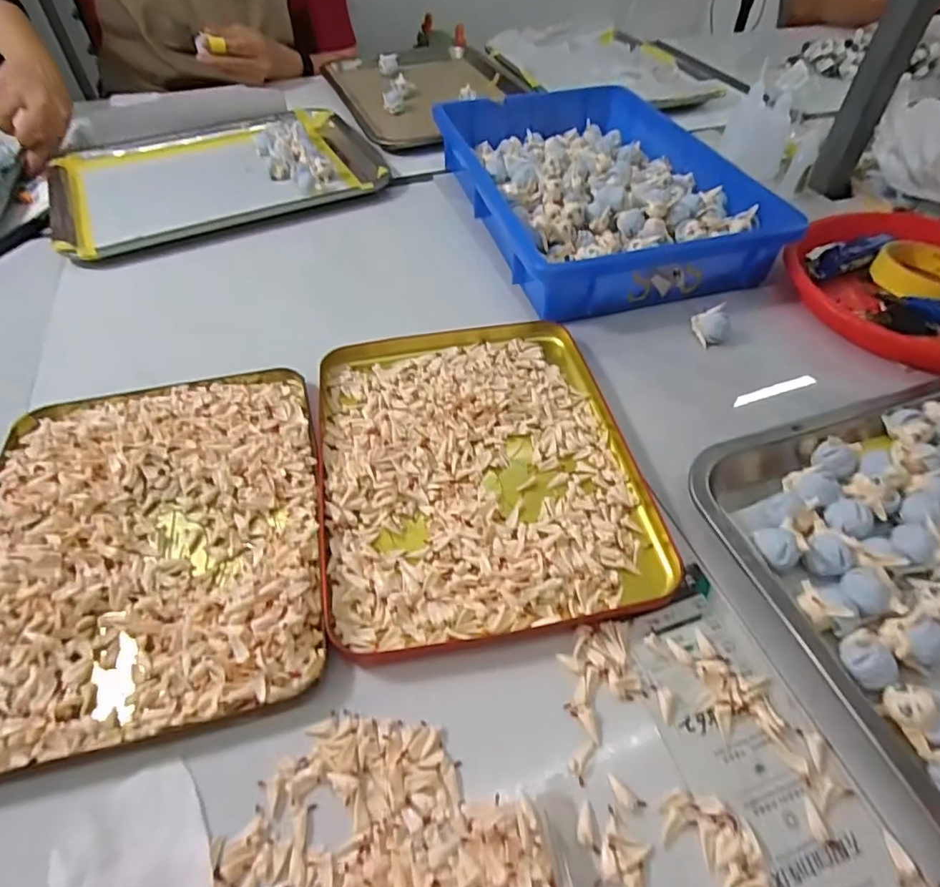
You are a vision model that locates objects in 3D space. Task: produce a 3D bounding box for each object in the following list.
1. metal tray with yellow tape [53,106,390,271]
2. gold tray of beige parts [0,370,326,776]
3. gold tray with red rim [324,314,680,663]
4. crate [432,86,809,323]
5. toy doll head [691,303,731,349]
[{"bbox_3d":[-0.291,-0.319,0.636,0.353,0.026,0.240,-23,53,-19],"label":"metal tray with yellow tape"},{"bbox_3d":[-0.195,0.049,0.328,0.199,0.017,0.241,-12,51,-9],"label":"gold tray of beige parts"},{"bbox_3d":[0.004,0.003,0.369,0.203,0.014,0.257,-9,51,-7],"label":"gold tray with red rim"},{"bbox_3d":[0.126,-0.265,0.561,0.249,0.061,0.351,-13,51,-10],"label":"crate"},{"bbox_3d":[0.198,-0.098,0.444,0.024,0.023,0.024,-15,51,-11],"label":"toy doll head"}]

